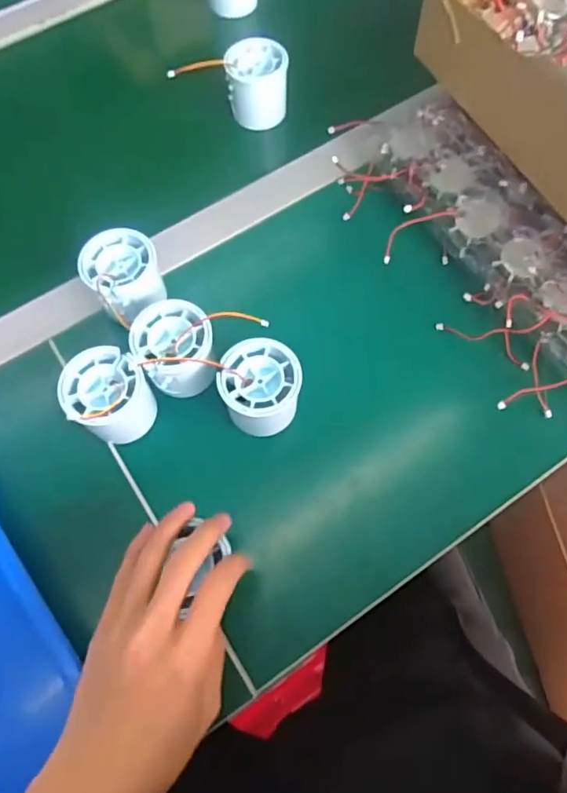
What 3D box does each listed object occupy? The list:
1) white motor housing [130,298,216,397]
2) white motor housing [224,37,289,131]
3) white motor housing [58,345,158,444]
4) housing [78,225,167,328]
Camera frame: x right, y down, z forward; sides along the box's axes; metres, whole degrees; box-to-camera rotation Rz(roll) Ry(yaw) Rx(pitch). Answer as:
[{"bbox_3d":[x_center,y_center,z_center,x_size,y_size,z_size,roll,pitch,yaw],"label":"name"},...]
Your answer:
[{"bbox_3d":[-0.077,-0.032,0.395,0.056,0.044,0.063,-7,68,-2],"label":"white motor housing"},{"bbox_3d":[-0.024,-0.286,0.500,0.053,0.052,0.050,-4,68,-1],"label":"white motor housing"},{"bbox_3d":[-0.122,-0.001,0.388,0.055,0.053,0.052,0,68,1],"label":"white motor housing"},{"bbox_3d":[-0.120,-0.087,0.421,0.056,0.053,0.065,-27,70,-10],"label":"housing"}]

